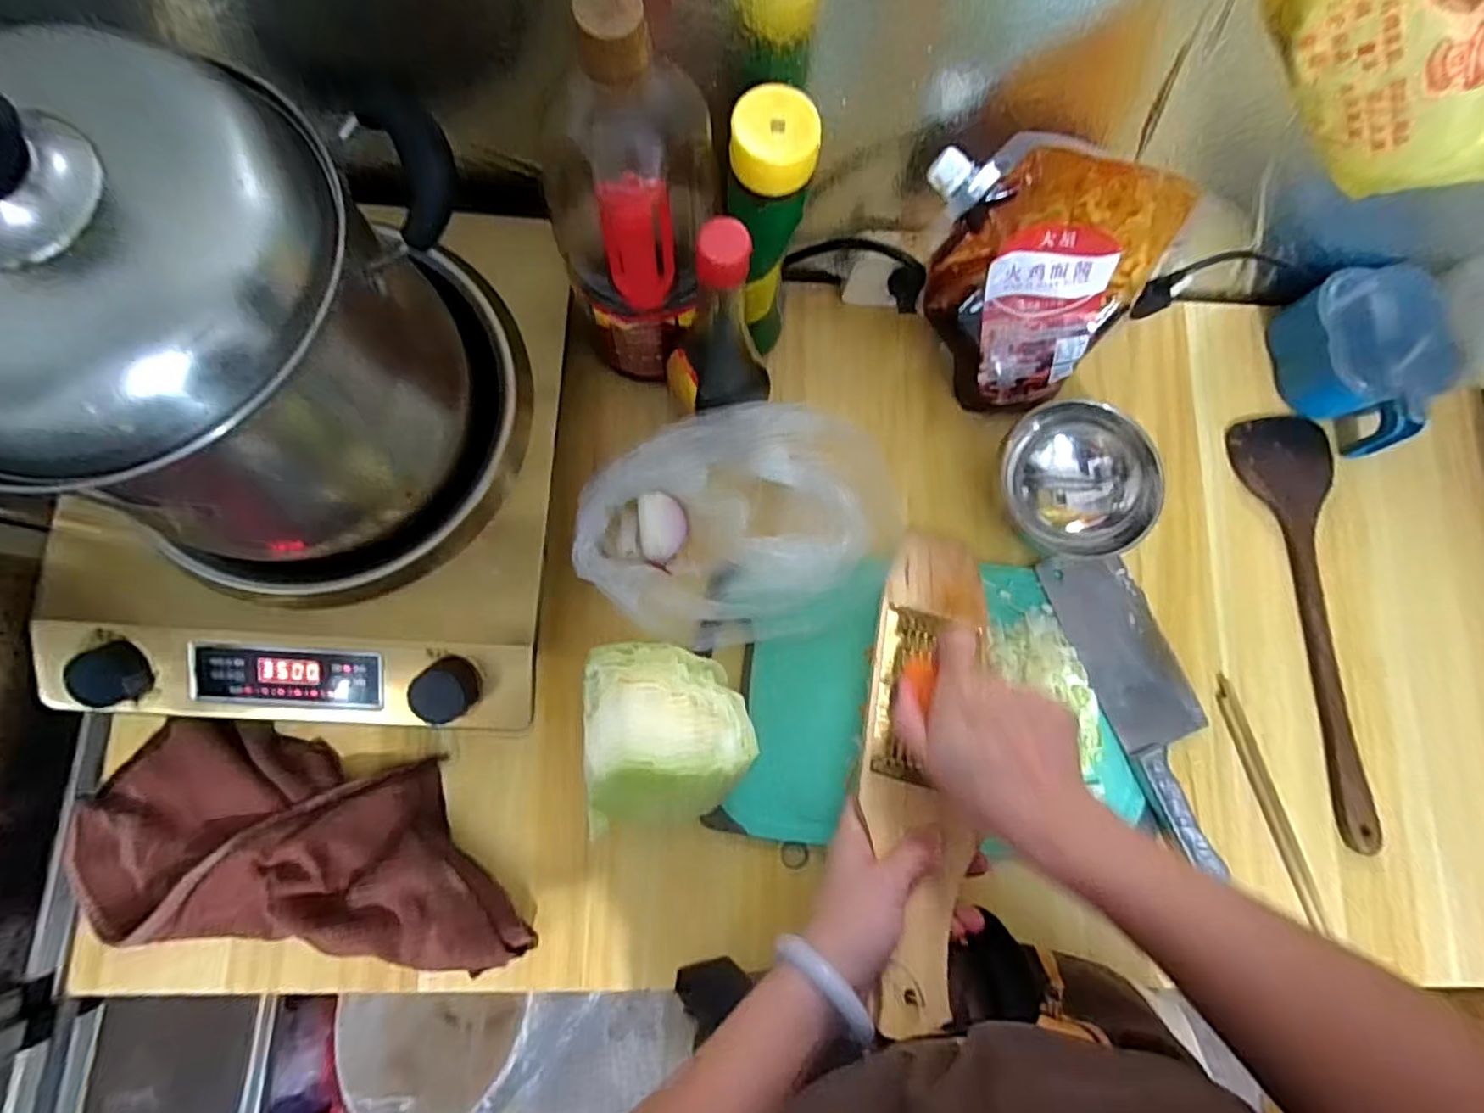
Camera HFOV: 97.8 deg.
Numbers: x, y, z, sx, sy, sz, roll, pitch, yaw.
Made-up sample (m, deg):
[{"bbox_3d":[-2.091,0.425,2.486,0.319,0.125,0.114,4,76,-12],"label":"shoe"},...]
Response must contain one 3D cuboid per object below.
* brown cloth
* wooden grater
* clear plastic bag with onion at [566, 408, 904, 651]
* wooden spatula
[{"bbox_3d":[-0.324,0.208,0.479,0.343,0.038,0.156,6,81,-3],"label":"brown cloth"},{"bbox_3d":[0.132,0.121,0.458,0.085,0.017,0.355,17,54,-1],"label":"wooden grater"},{"bbox_3d":[-0.001,-0.020,0.513,0.241,0.093,0.166,-6,82,-5],"label":"clear plastic bag with onion"},{"bbox_3d":[0.519,0.054,0.566,0.087,0.015,0.368,-9,82,-6],"label":"wooden spatula"}]

